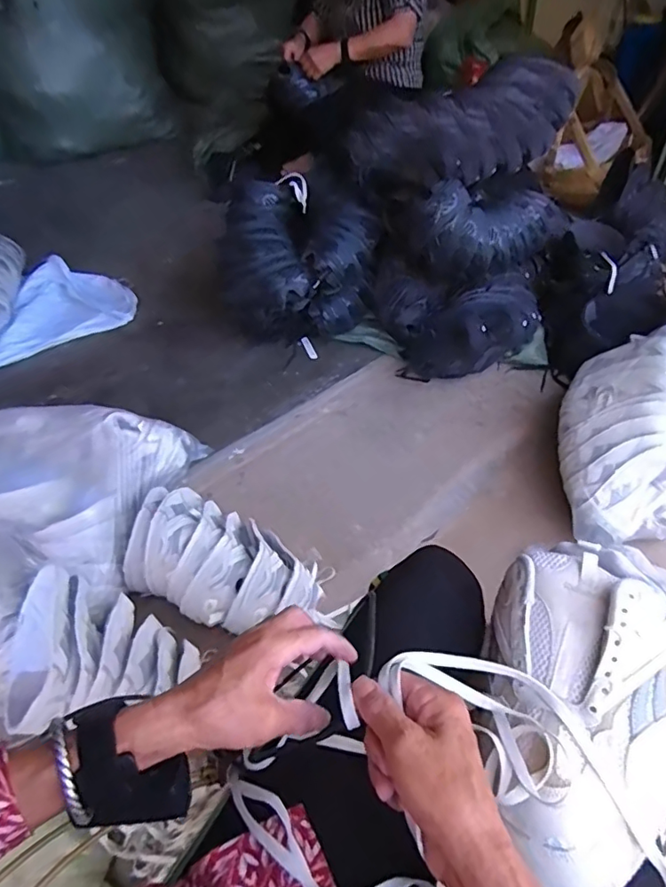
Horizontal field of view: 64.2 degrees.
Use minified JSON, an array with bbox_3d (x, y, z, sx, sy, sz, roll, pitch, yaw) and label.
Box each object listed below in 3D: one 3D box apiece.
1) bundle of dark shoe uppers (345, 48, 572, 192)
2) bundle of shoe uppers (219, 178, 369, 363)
[{"bbox_3d":[0.247,-0.599,1.012,0.431,0.154,0.143,-13,47,8],"label":"bundle of dark shoe uppers"},{"bbox_3d":[-0.100,-0.398,1.181,0.273,0.244,0.301,-18,50,-15],"label":"bundle of shoe uppers"}]

